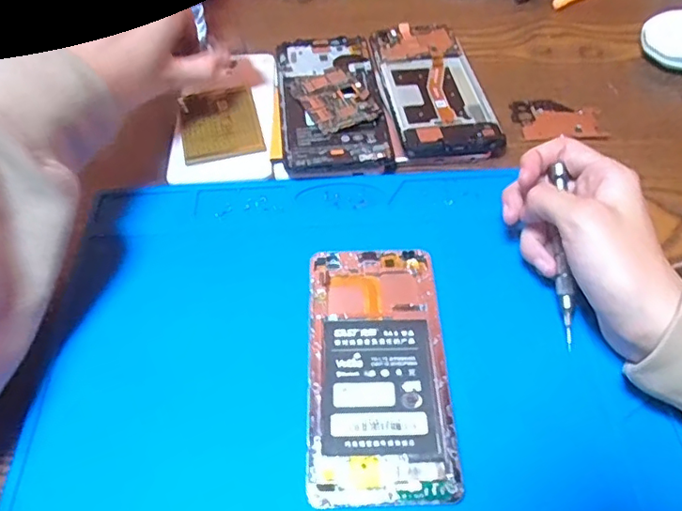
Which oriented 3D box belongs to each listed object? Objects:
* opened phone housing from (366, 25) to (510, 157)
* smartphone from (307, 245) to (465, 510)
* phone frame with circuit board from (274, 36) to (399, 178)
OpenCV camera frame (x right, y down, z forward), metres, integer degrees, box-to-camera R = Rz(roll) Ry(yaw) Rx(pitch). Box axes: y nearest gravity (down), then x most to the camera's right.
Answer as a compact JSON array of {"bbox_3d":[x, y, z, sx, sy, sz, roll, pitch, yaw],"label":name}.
[{"bbox_3d":[0.068,-0.127,0.428,0.070,0.017,0.152,-8,53,-4],"label":"opened phone housing"},{"bbox_3d":[0.019,0.055,0.296,0.071,0.008,0.144,-2,53,0],"label":"smartphone"},{"bbox_3d":[-0.007,-0.114,0.419,0.073,0.017,0.147,-7,53,-4],"label":"phone frame with circuit board"}]

